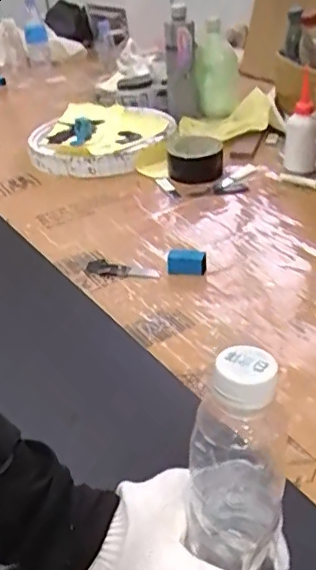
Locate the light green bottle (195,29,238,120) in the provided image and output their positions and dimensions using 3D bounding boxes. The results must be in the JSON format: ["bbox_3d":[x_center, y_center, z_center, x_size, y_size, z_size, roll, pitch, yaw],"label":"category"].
[{"bbox_3d":[0.114,-0.402,1.099,0.079,0.151,0.080,-2,34,4],"label":"light green bottle"}]

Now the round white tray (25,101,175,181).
[{"bbox_3d":[-0.106,-0.278,1.081,0.252,0.049,0.248,-4,34,2],"label":"round white tray"}]

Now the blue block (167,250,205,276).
[{"bbox_3d":[0.036,-0.028,0.730,0.048,0.032,0.019,3,34,12],"label":"blue block"}]

